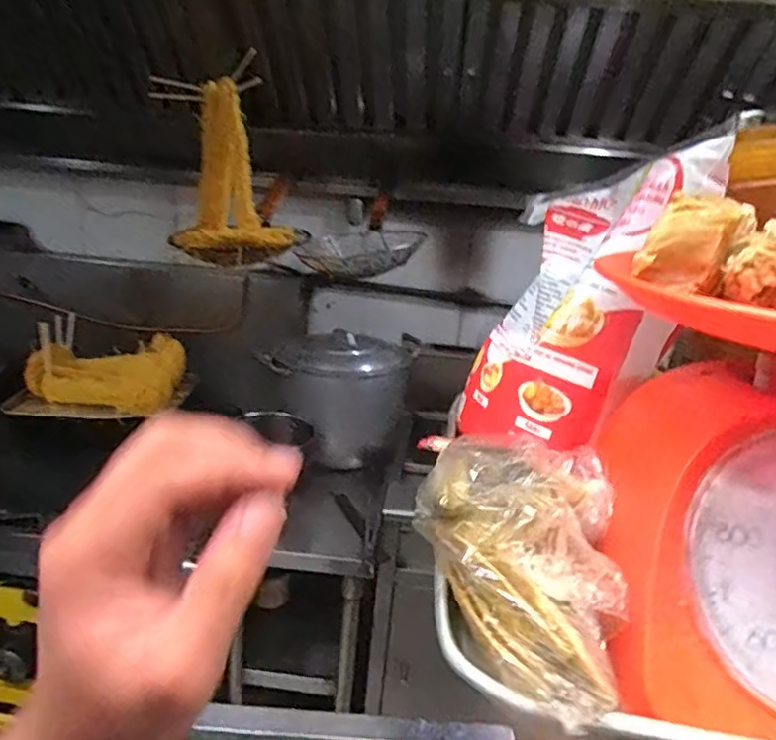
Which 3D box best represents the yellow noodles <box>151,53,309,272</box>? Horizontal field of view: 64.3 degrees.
[{"bbox_3d":[-0.334,-0.416,1.279,0.258,0.365,0.193,9,19,15],"label":"yellow noodles"}]

